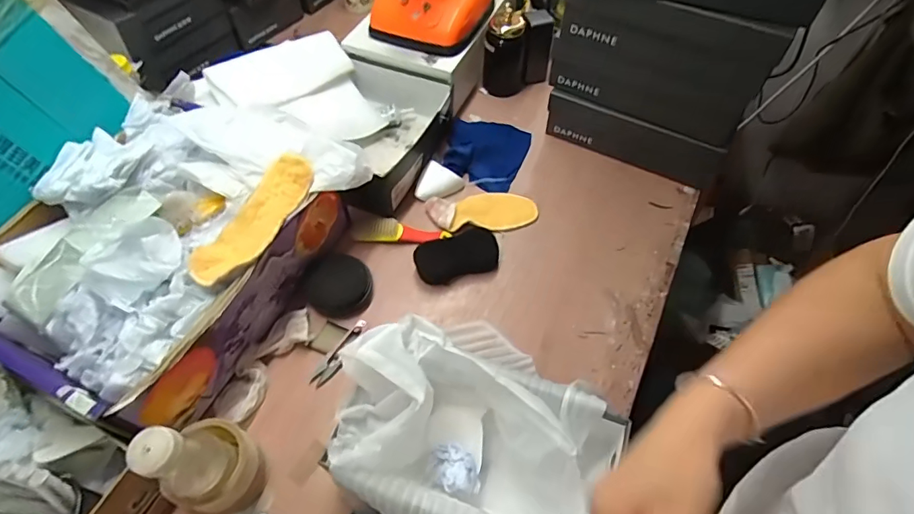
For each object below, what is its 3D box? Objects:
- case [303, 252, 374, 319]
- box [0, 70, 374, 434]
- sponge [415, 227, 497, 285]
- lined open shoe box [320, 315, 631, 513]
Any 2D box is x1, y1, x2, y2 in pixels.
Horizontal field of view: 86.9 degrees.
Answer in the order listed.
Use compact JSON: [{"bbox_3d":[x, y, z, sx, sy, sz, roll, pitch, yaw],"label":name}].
[{"bbox_3d":[-0.169,0.040,0.700,0.084,0.042,0.082,0,56,0],"label":"case"},{"bbox_3d":[-0.368,-0.029,0.644,0.340,0.165,0.427,22,59,14],"label":"box"},{"bbox_3d":[0.000,-0.003,0.742,0.128,0.033,0.068,-16,58,-11],"label":"sponge"},{"bbox_3d":[0.012,0.193,0.509,0.287,0.143,0.191,22,59,14],"label":"lined open shoe box"}]

